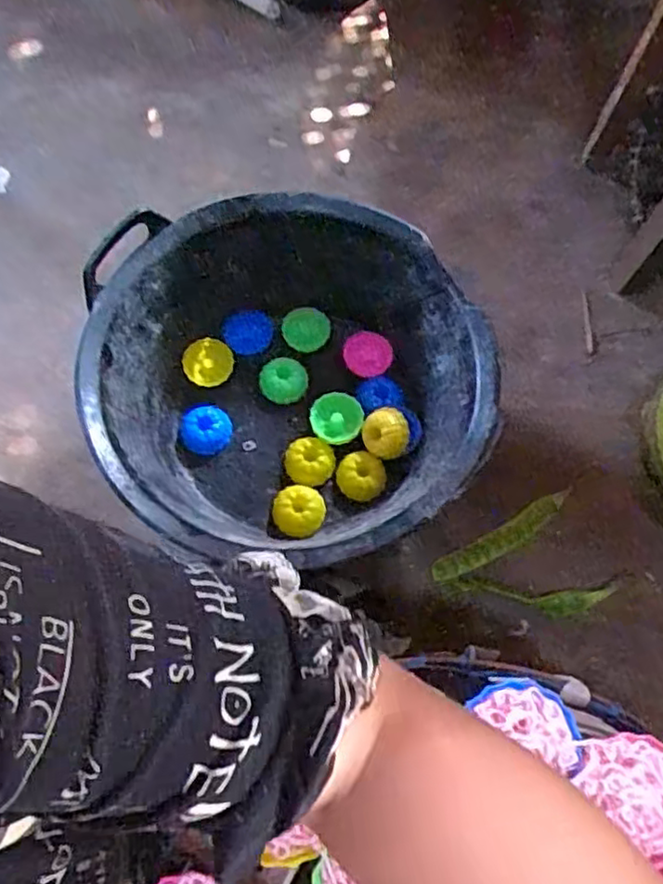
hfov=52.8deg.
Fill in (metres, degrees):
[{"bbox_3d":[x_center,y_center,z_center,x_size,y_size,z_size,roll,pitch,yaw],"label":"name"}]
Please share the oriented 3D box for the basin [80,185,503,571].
[{"bbox_3d":[-0.042,-0.065,0.772,0.418,0.191,0.387,1,69,-2],"label":"basin"}]

